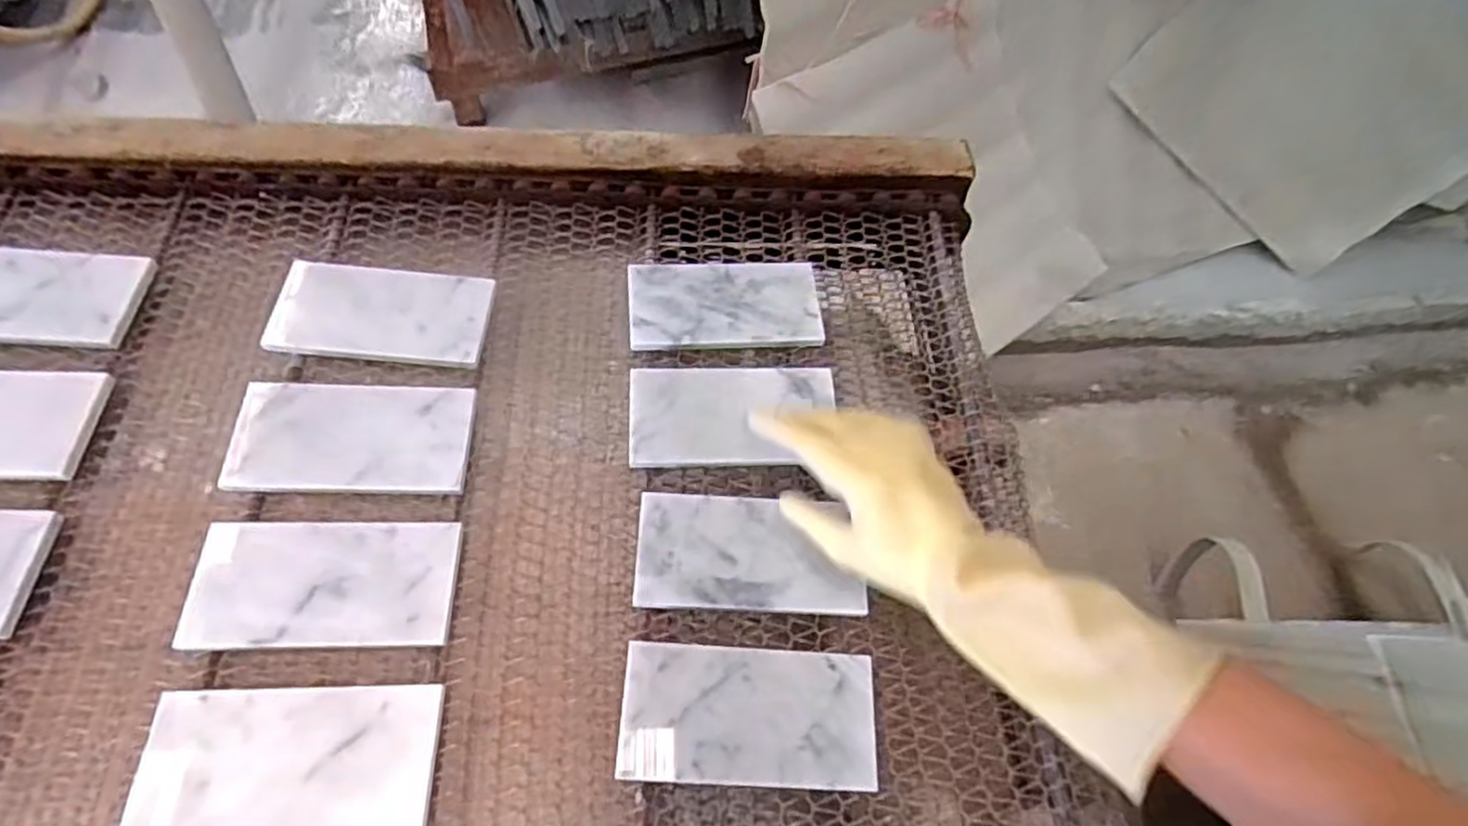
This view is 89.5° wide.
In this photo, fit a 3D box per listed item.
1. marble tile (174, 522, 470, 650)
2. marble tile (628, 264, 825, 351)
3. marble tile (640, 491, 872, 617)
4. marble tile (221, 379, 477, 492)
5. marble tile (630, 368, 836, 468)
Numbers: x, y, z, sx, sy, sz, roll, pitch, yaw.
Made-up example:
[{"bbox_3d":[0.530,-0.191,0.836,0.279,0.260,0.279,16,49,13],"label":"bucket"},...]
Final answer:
[{"bbox_3d":[-0.256,0.106,0.463,0.153,0.007,0.077,1,65,-7],"label":"marble tile"},{"bbox_3d":[-0.007,-0.090,0.611,0.155,0.006,0.085,-1,61,-9],"label":"marble tile"},{"bbox_3d":[0.011,0.095,0.506,0.150,0.007,0.078,2,64,-3],"label":"marble tile"},{"bbox_3d":[-0.265,0.018,0.514,0.156,0.008,0.077,0,70,-4],"label":"marble tile"},{"bbox_3d":[0.001,0.002,0.563,0.155,0.009,0.089,0,56,-8],"label":"marble tile"}]

